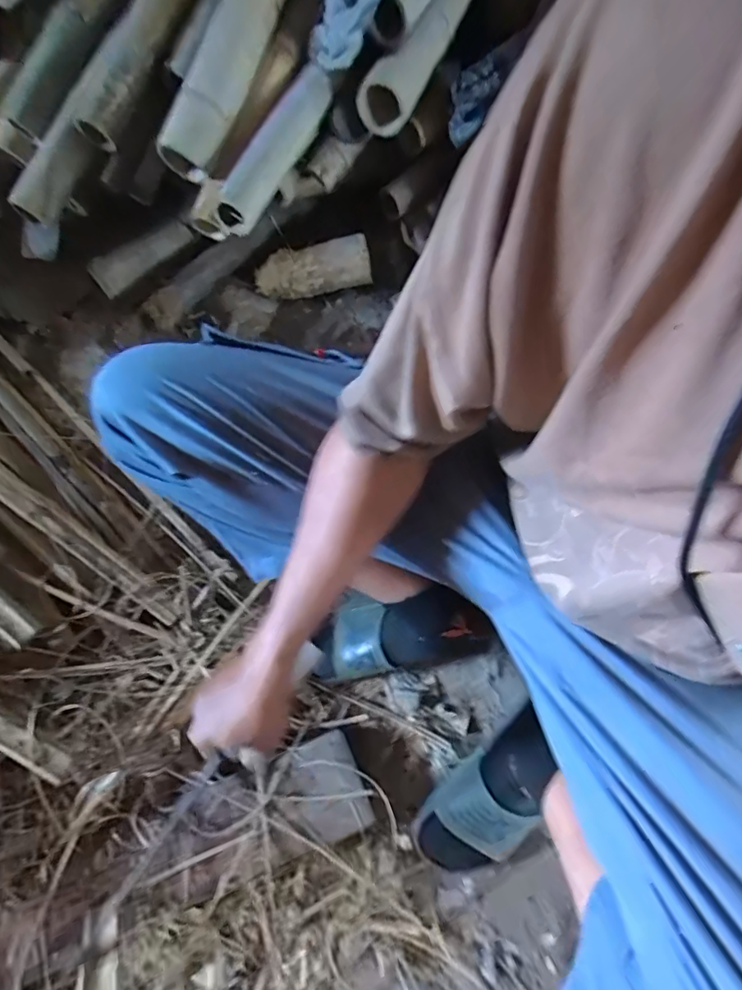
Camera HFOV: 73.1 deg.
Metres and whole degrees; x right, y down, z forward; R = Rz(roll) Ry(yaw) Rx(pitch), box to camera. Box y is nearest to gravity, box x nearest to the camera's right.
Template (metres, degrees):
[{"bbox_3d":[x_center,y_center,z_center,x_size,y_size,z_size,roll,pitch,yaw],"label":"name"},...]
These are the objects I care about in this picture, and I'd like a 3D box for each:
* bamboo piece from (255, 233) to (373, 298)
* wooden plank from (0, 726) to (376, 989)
[{"bbox_3d":[-0.099,-0.391,0.874,0.194,0.078,0.070,-6,65,16],"label":"bamboo piece"},{"bbox_3d":[-0.322,0.465,0.601,0.648,0.034,0.129,-20,75,-7],"label":"wooden plank"}]

